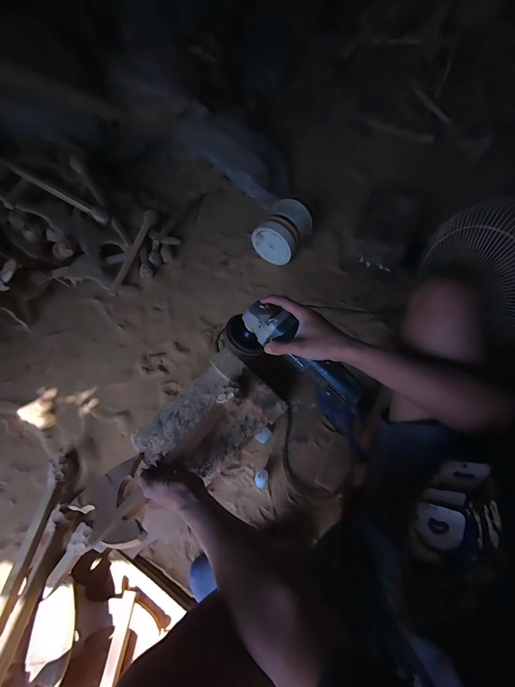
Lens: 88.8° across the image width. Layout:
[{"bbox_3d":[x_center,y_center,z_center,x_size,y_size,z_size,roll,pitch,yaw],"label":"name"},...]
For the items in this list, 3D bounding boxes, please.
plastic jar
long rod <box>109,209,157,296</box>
[{"bbox_3d":[0.101,-0.448,1.072,0.177,0.181,0.177,32,68,14],"label":"plastic jar"},{"bbox_3d":[-0.501,-0.371,1.062,0.032,0.036,0.385,21,82,9],"label":"long rod"}]

